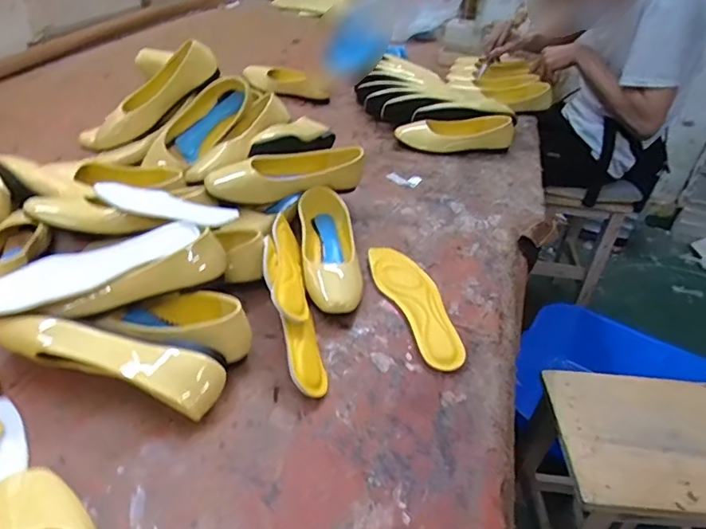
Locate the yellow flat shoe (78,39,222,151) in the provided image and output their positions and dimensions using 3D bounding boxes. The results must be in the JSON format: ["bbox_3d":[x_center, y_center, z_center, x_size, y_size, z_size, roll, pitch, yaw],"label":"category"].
[{"bbox_3d":[-0.348,-0.280,0.882,0.276,0.071,0.091,-37,45,3],"label":"yellow flat shoe"}]

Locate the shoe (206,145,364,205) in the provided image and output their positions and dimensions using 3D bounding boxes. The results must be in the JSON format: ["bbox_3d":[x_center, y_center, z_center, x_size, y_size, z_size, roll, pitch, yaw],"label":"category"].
[{"bbox_3d":[-0.108,-0.139,0.803,0.236,0.058,0.091,-17,42,-28],"label":"shoe"}]

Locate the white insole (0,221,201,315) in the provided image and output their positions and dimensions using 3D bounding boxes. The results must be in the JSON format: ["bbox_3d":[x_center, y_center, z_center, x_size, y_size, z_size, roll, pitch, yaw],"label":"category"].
[{"bbox_3d":[-0.298,-0.002,0.586,0.233,0.026,0.083,-23,45,-33],"label":"white insole"}]

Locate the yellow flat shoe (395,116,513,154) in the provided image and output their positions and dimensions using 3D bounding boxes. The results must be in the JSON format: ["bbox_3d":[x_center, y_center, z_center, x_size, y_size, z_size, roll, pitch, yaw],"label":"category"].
[{"bbox_3d":[0.210,-0.282,1.085,0.230,0.063,0.090,-3,37,-12],"label":"yellow flat shoe"}]

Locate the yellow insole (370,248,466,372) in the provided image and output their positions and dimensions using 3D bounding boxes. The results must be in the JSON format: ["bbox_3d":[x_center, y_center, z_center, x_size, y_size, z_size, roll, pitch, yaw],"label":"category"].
[{"bbox_3d":[0.089,0.049,0.703,0.074,0.015,0.236,-10,40,-19],"label":"yellow insole"}]

